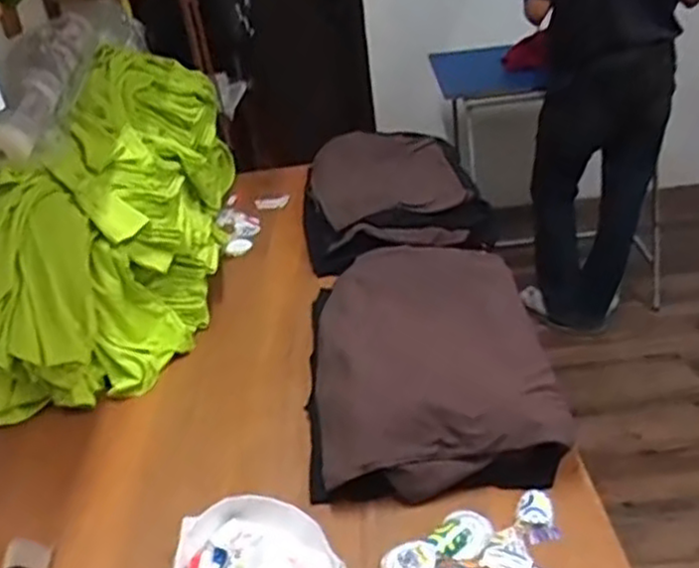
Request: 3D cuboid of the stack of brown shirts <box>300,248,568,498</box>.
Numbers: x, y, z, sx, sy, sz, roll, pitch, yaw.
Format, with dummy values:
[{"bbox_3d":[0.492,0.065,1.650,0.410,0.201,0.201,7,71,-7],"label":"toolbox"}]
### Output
[{"bbox_3d":[0.108,0.109,1.125,0.349,0.111,0.494,-8,33,1],"label":"stack of brown shirts"}]

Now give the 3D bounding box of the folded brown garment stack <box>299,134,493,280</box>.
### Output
[{"bbox_3d":[0.083,-0.202,1.643,0.374,0.124,0.534,-8,33,0],"label":"folded brown garment stack"}]

